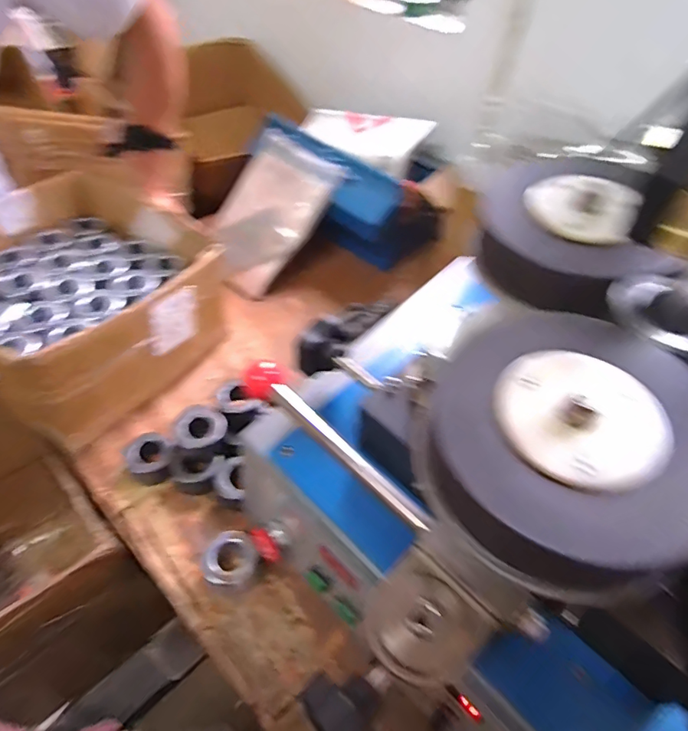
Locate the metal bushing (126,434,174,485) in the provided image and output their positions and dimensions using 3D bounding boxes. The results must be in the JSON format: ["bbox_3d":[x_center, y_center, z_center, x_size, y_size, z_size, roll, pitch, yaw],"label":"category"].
[{"bbox_3d":[-0.252,0.124,0.640,0.055,0.038,0.052,3,47,-3],"label":"metal bushing"}]

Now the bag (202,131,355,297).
[{"bbox_3d":[-0.151,-0.297,0.930,0.210,0.030,0.290,40,89,21],"label":"bag"}]

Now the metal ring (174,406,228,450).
[{"bbox_3d":[-0.184,0.077,0.634,0.062,0.014,0.064,0,47,-6],"label":"metal ring"}]

